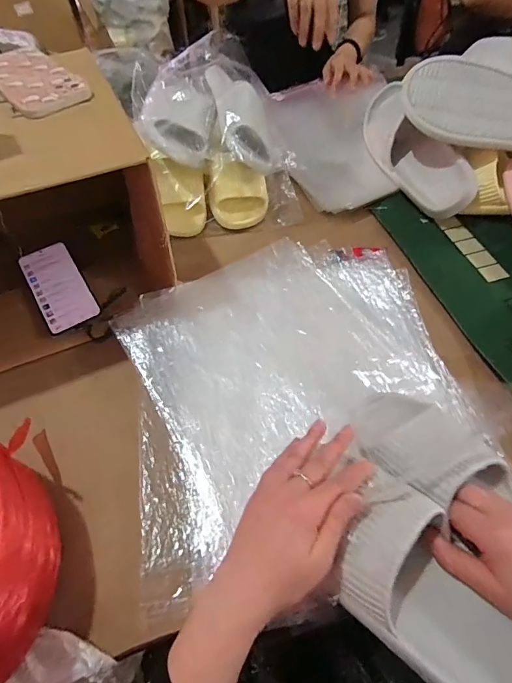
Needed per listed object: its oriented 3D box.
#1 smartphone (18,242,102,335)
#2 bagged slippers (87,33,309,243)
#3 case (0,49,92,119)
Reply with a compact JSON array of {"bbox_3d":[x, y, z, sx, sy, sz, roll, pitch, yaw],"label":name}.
[{"bbox_3d":[-0.293,-0.084,0.599,0.072,0.007,0.160,-29,65,-16],"label":"smartphone"},{"bbox_3d":[-0.084,-0.389,0.738,0.239,0.158,0.387,-14,58,-6],"label":"bagged slippers"},{"bbox_3d":[-0.274,-0.321,0.496,0.081,0.011,0.165,-36,62,-19],"label":"case"}]

